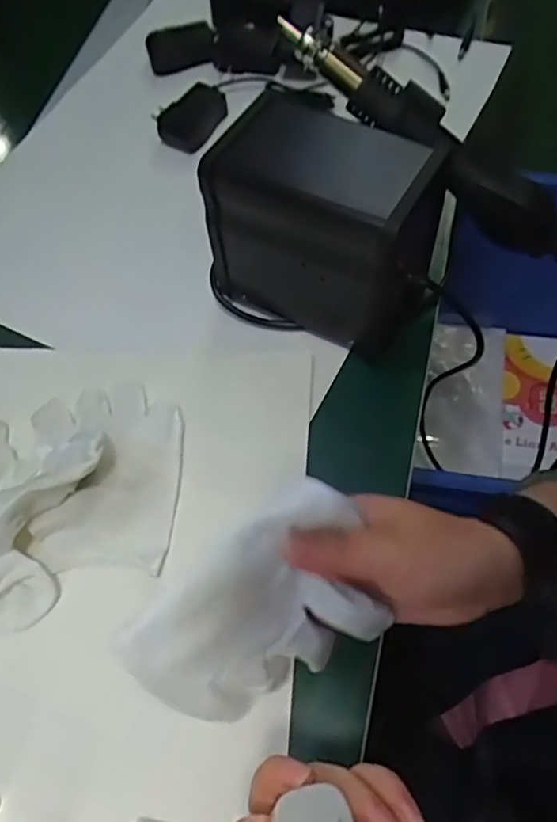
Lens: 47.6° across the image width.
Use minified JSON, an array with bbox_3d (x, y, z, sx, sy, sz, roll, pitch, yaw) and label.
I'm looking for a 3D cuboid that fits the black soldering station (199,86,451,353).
[{"bbox_3d":[0.040,-0.137,0.486,0.161,0.146,0.100,24,65,16],"label":"black soldering station"}]

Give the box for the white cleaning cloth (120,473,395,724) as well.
[{"bbox_3d":[-0.002,0.098,0.296,0.117,0.097,0.016,-41,34,-4],"label":"white cleaning cloth"}]

